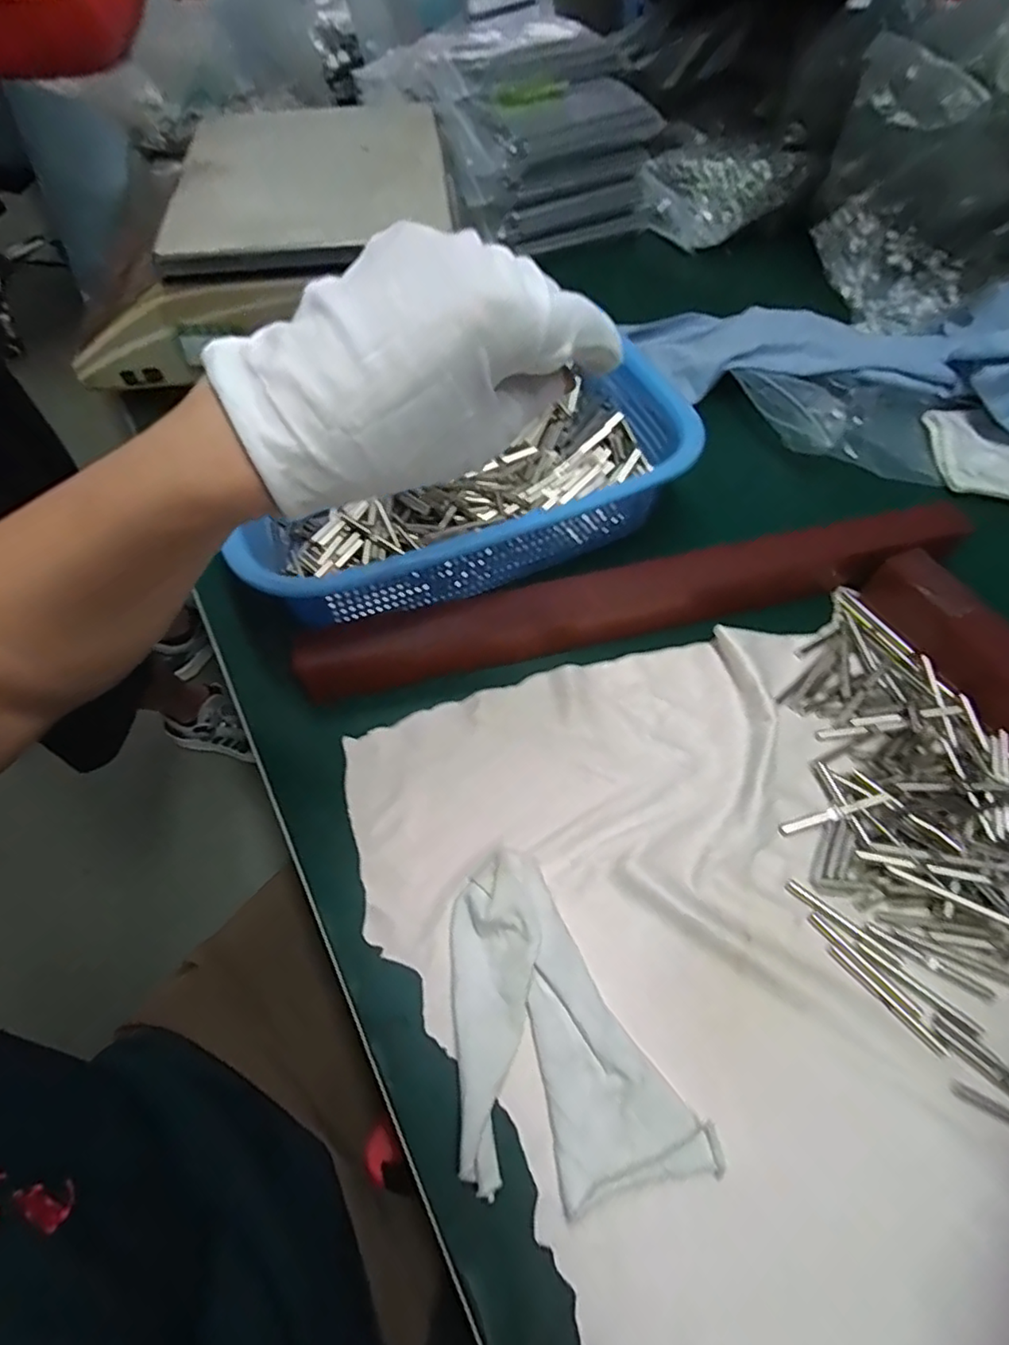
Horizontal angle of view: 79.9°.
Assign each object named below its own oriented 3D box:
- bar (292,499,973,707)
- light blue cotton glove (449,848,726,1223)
[{"bbox_3d":[0.075,-0.042,0.351,0.381,0.032,0.028,-13,62,-4],"label":"bar"},{"bbox_3d":[0.010,0.154,0.253,0.081,0.016,0.135,-30,65,-13],"label":"light blue cotton glove"}]

